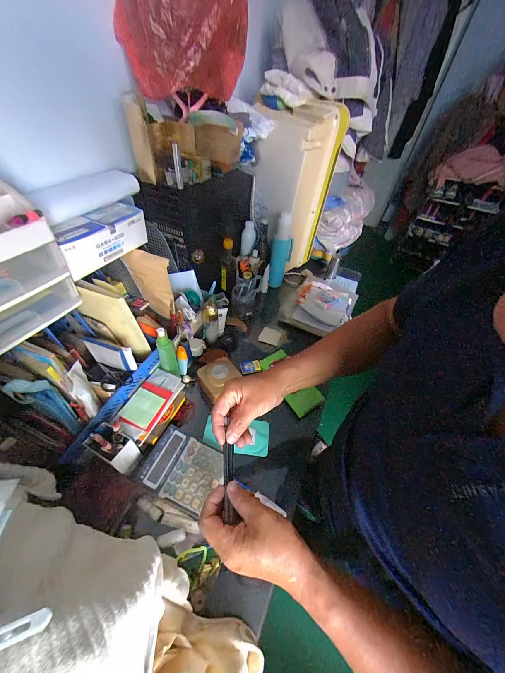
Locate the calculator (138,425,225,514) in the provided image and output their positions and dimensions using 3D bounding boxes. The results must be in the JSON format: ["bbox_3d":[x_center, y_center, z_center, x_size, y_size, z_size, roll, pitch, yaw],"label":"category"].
[{"bbox_3d":[-0.148,0.293,0.550,0.172,0.036,0.129,20,49,12],"label":"calculator"}]

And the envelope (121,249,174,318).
[{"bbox_3d":[-0.265,-0.134,0.659,0.115,0.178,0.023,16,47,11],"label":"envelope"}]

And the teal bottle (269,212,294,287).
[{"bbox_3d":[0.111,-0.314,0.956,0.066,0.264,0.095,16,49,9],"label":"teal bottle"}]

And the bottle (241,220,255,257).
[{"bbox_3d":[-0.016,-0.381,0.962,0.046,0.125,0.037,14,26,7],"label":"bottle"}]

